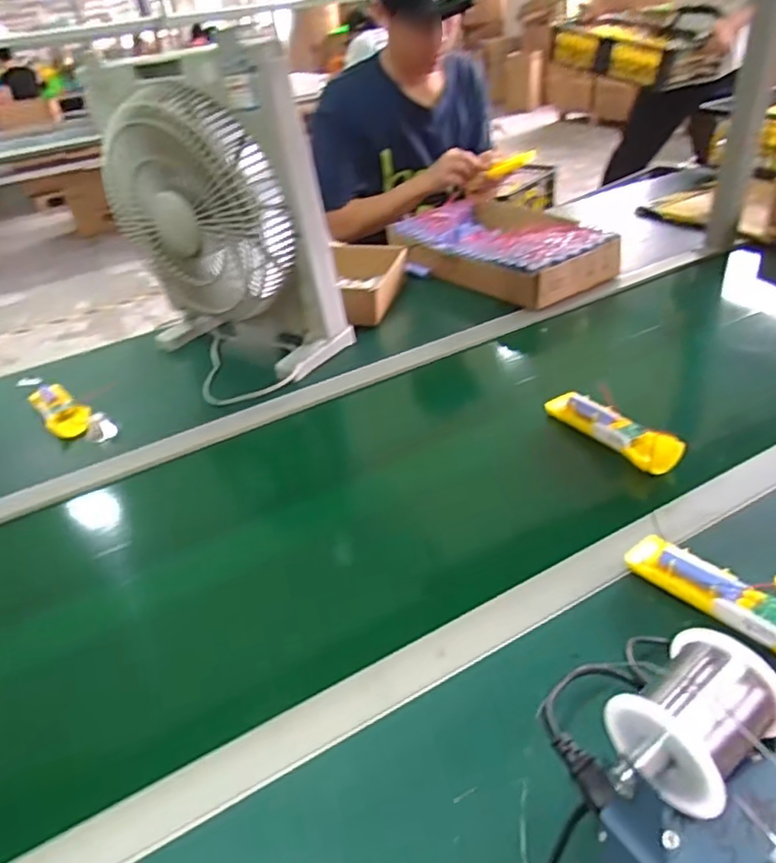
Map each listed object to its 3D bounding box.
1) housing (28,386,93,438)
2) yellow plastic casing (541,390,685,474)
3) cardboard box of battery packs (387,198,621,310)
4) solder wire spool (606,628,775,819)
[{"bbox_3d":[-0.478,-0.033,0.884,0.057,0.031,0.141,-30,41,-29],"label":"housing"},{"bbox_3d":[0.259,-0.005,0.710,0.053,0.025,0.166,-26,40,-25],"label":"yellow plastic casing"},{"bbox_3d":[0.194,-0.347,1.140,0.216,0.080,0.418,-27,40,-25],"label":"cardboard box of battery packs"},{"bbox_3d":[0.166,0.155,0.328,0.076,0.052,0.064,-27,40,-25],"label":"solder wire spool"}]

